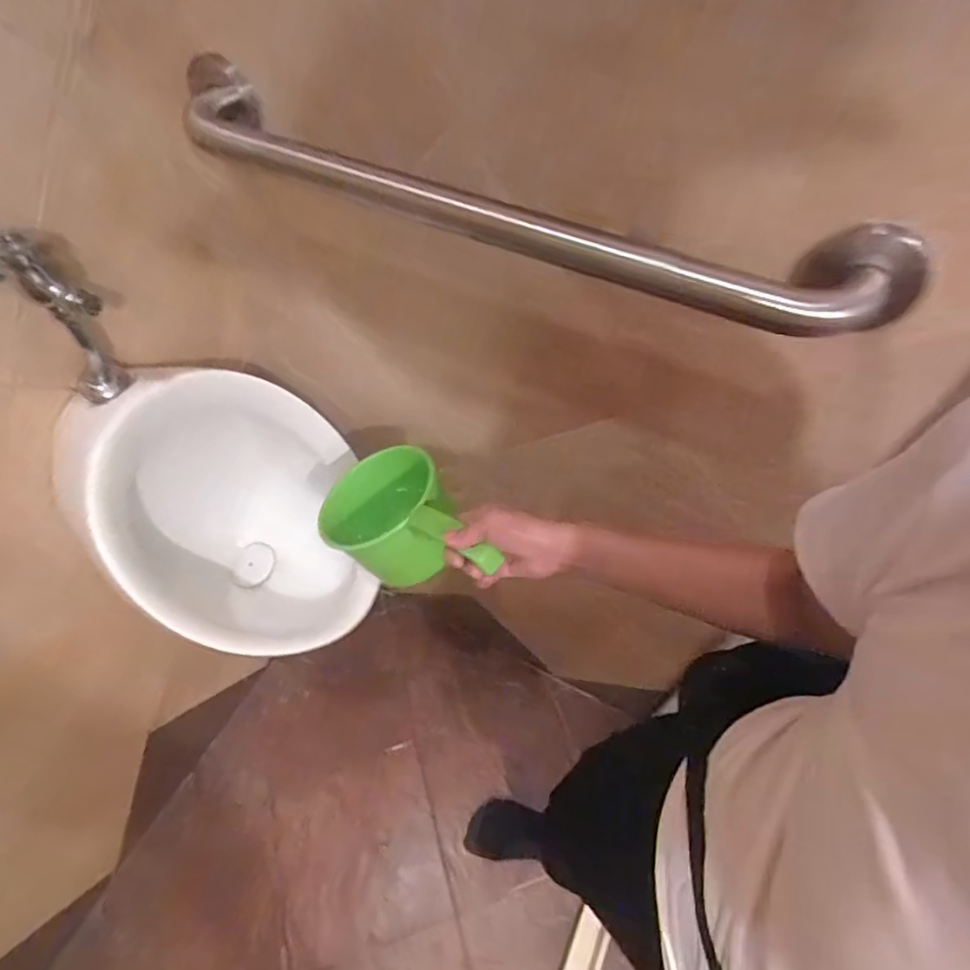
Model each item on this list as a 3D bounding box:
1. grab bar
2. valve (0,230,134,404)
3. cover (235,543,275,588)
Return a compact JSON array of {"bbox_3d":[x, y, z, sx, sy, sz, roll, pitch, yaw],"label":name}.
[{"bbox_3d":[0.002,-0.225,0.424,0.613,0.052,0.082,22,57,15],"label":"grab bar"},{"bbox_3d":[-0.419,-0.156,0.552,0.129,0.186,0.060,30,59,20],"label":"valve"},{"bbox_3d":[-0.374,0.129,0.904,0.058,0.074,0.018,2,15,-25],"label":"cover"}]

